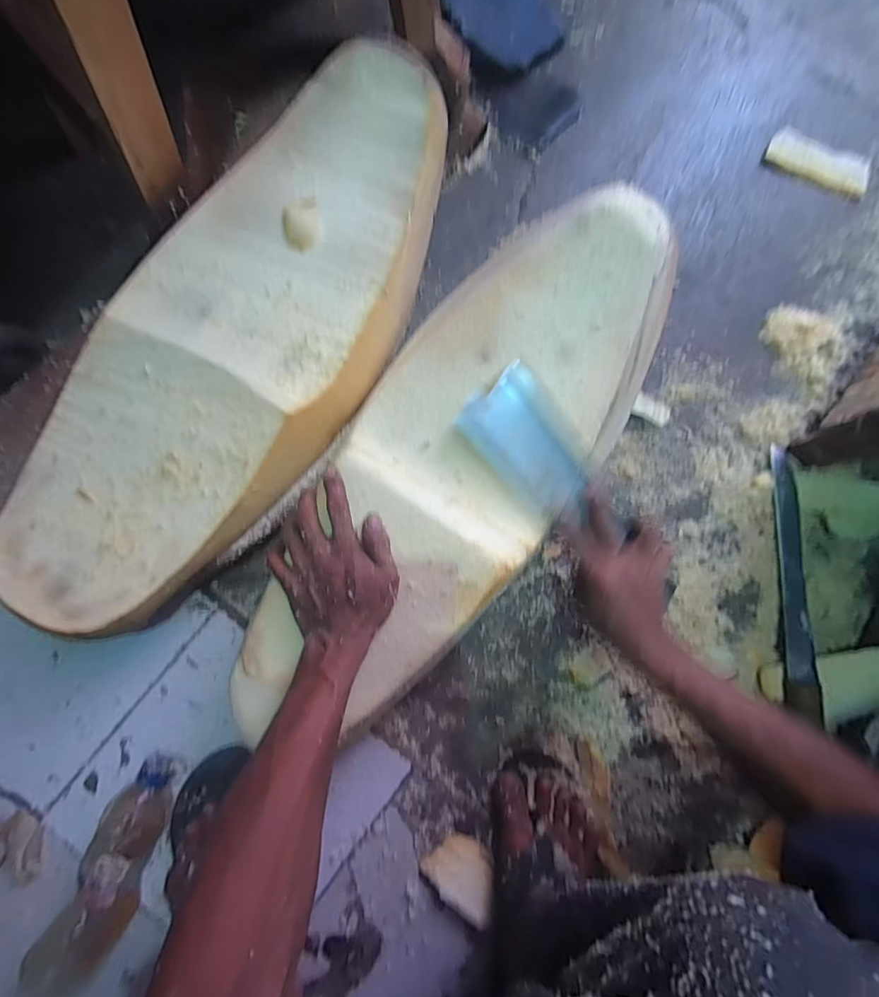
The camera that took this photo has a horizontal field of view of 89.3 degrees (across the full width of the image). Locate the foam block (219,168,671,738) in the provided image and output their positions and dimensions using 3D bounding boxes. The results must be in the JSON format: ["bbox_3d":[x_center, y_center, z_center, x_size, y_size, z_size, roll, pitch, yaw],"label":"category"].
[{"bbox_3d":[0.028,-0.039,0.470,0.231,0.082,0.632,35,85,1],"label":"foam block"}]

